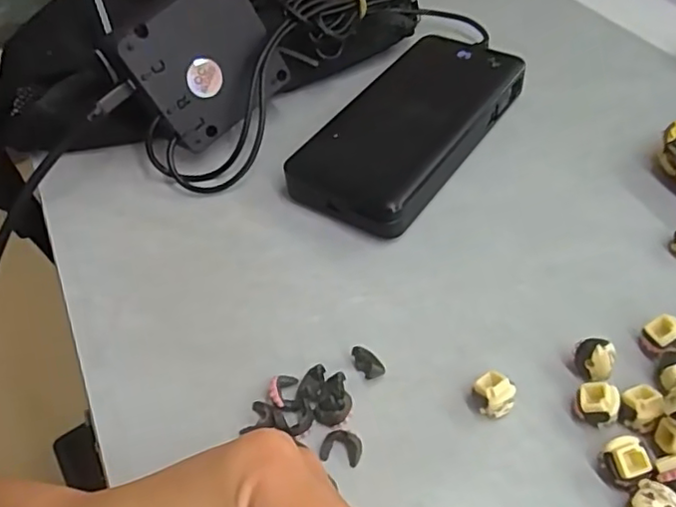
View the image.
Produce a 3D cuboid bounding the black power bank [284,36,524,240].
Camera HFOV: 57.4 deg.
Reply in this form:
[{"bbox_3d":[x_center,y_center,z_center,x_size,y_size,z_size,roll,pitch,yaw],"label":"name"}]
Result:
[{"bbox_3d":[0.043,-0.073,0.359,0.073,0.027,0.157,26,55,27],"label":"black power bank"}]

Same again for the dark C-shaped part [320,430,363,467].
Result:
[{"bbox_3d":[0.001,0.076,0.243,0.016,0.006,0.011,9,49,15],"label":"dark C-shaped part"}]

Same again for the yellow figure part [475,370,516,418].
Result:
[{"bbox_3d":[0.063,0.057,0.247,0.015,0.014,0.012,11,50,17],"label":"yellow figure part"}]

